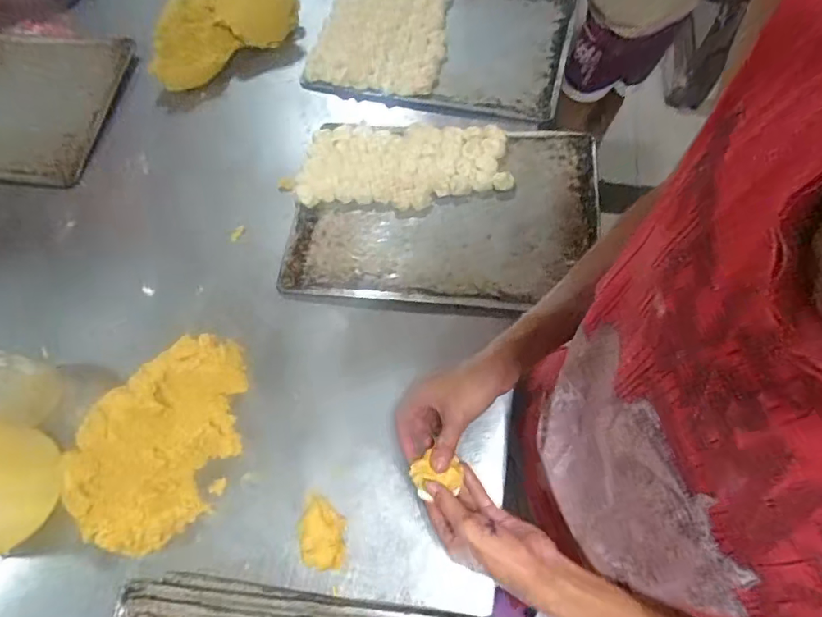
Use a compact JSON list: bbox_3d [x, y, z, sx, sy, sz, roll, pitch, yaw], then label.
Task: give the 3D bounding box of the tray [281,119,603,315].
[{"bbox_3d":[0.048,-0.154,0.749,0.451,0.028,0.323,4,66,4],"label":"tray"}]

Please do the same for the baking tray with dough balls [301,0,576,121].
[{"bbox_3d":[0.054,-0.503,0.916,0.447,0.042,0.341,14,67,9],"label":"baking tray with dough balls"}]

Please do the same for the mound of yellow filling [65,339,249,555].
[{"bbox_3d":[-0.302,0.147,0.594,0.160,0.074,0.265,15,67,9],"label":"mound of yellow filling"}]

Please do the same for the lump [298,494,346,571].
[{"bbox_3d":[-0.102,0.255,0.563,0.049,0.019,0.076,-2,65,2],"label":"lump"}]

